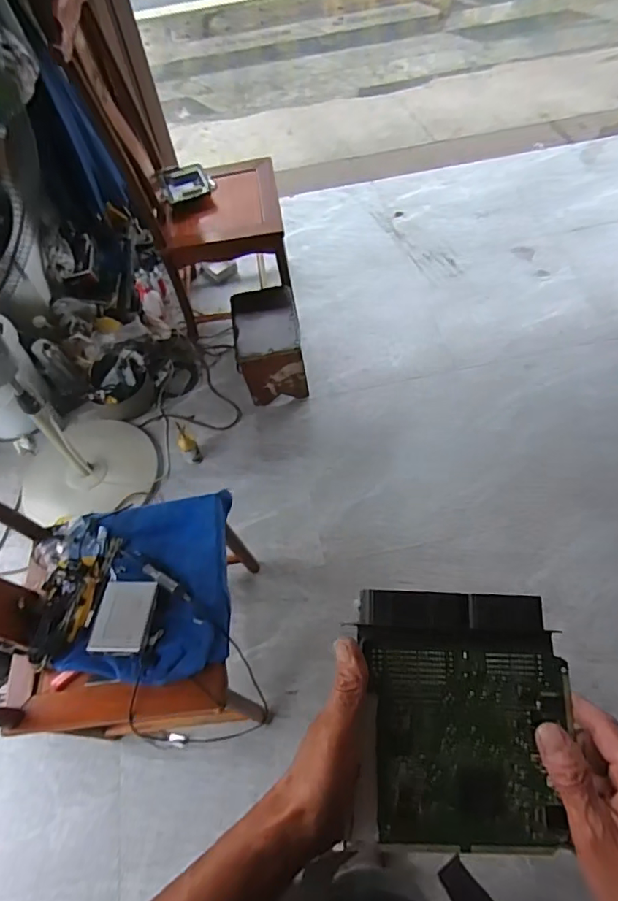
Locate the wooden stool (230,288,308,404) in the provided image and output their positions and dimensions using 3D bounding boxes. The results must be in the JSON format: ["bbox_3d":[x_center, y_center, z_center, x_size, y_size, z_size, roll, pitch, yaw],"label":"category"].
[{"bbox_3d":[-0.129,-0.349,1.743,0.207,0.255,0.287,-8,57,-1],"label":"wooden stool"}]

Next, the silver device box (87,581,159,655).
[{"bbox_3d":[-0.355,0.317,1.011,0.104,0.022,0.135,2,57,6],"label":"silver device box"}]

